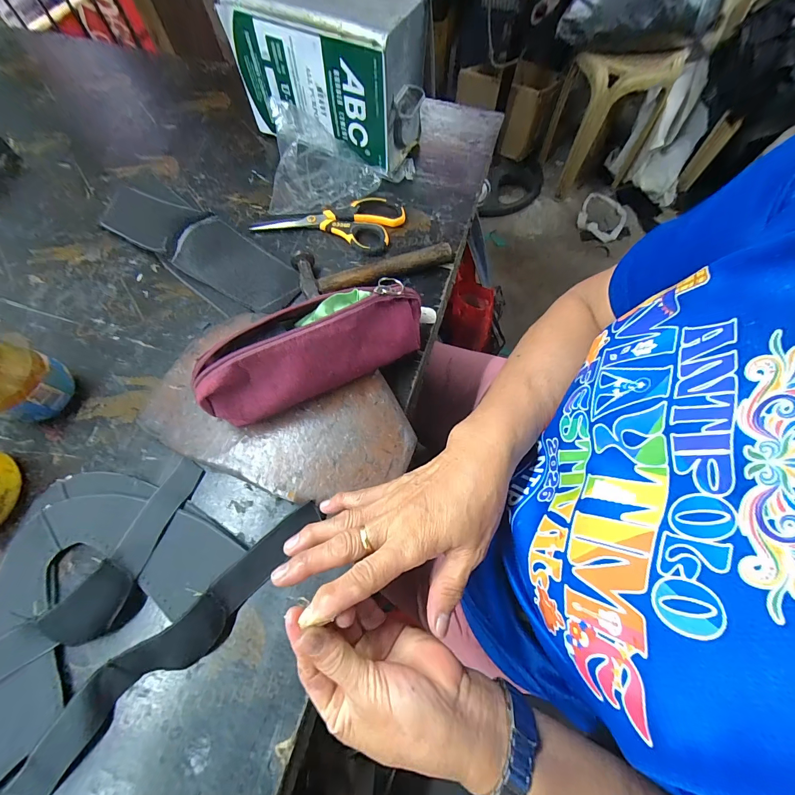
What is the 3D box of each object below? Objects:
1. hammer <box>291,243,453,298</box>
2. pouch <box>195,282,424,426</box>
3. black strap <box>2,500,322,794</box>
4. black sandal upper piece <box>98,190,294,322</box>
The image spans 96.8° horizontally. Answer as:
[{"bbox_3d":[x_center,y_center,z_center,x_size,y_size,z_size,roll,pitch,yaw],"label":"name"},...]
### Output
[{"bbox_3d":[-0.030,-0.168,0.437,0.186,0.022,0.074,-19,67,-6],"label":"hammer"},{"bbox_3d":[-0.069,-0.046,0.345,0.226,0.089,0.067,-25,67,-8],"label":"pouch"},{"bbox_3d":[-0.174,0.192,0.280,0.274,0.021,0.042,-42,71,-15],"label":"black strap"},{"bbox_3d":[-0.272,-0.207,0.460,0.329,0.031,0.094,35,72,16],"label":"black sandal upper piece"}]

